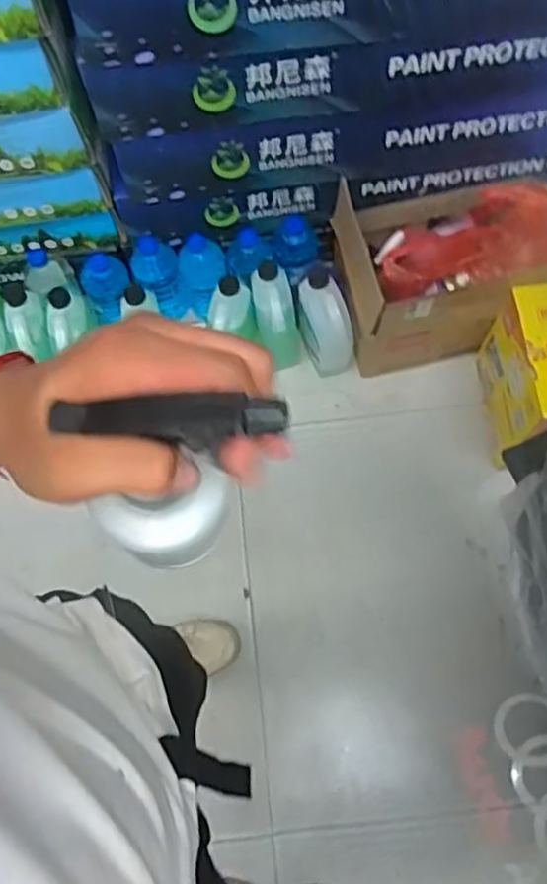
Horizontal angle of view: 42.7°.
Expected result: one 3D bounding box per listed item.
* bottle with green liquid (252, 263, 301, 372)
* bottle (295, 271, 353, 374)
[{"bbox_3d":[0.003,-0.254,1.418,0.079,0.203,0.148,-15,71,-3],"label":"bottle with green liquid"},{"bbox_3d":[0.109,-0.240,1.454,0.088,0.238,0.103,-20,42,-5],"label":"bottle"}]

